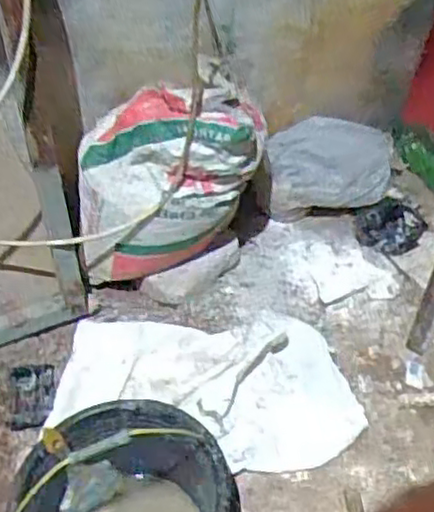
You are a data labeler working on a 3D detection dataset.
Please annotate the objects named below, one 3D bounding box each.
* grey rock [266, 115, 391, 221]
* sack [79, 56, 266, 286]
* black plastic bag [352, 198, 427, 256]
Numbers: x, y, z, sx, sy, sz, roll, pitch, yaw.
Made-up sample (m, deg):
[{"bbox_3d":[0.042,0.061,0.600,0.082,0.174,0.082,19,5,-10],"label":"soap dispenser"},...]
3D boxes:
[{"bbox_3d":[0.239,-0.182,1.533,0.324,0.189,0.136,-14,48,-15],"label":"grey rock"},{"bbox_3d":[-0.082,-0.138,1.287,0.324,0.343,0.172,-2,46,-5],"label":"sack"},{"bbox_3d":[0.370,-0.066,1.535,0.140,0.045,0.131,21,48,17],"label":"black plastic bag"}]

